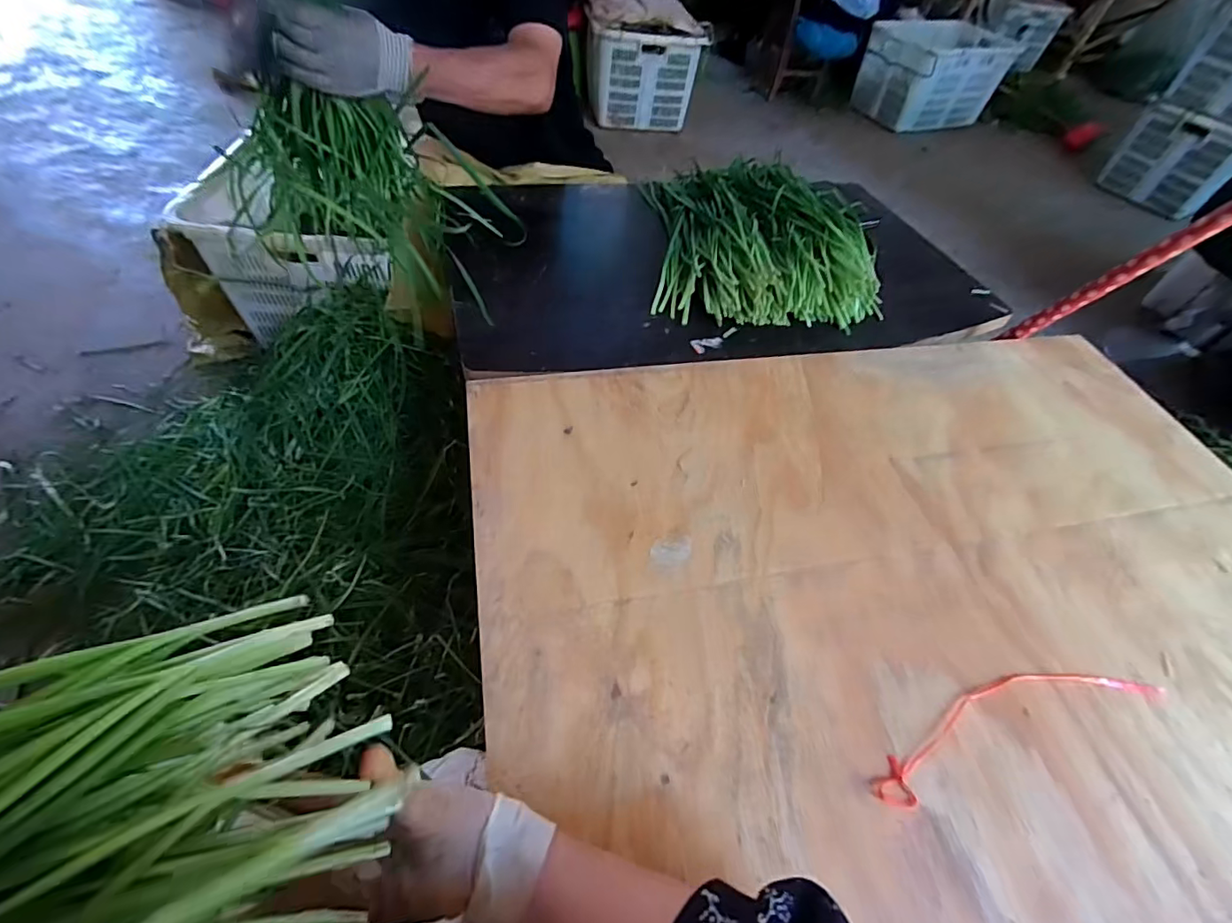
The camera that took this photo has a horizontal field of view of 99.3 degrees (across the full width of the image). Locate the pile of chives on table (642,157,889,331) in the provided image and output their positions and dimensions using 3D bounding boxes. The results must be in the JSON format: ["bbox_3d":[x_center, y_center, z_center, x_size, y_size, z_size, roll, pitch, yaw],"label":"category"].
[{"bbox_3d":[0.222,-0.393,0.859,0.339,0.099,0.429,2,52,-6],"label":"pile of chives on table"}]

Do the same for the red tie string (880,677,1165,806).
[{"bbox_3d":[0.338,0.213,0.440,0.306,0.009,0.054,-12,53,-14],"label":"red tie string"}]

